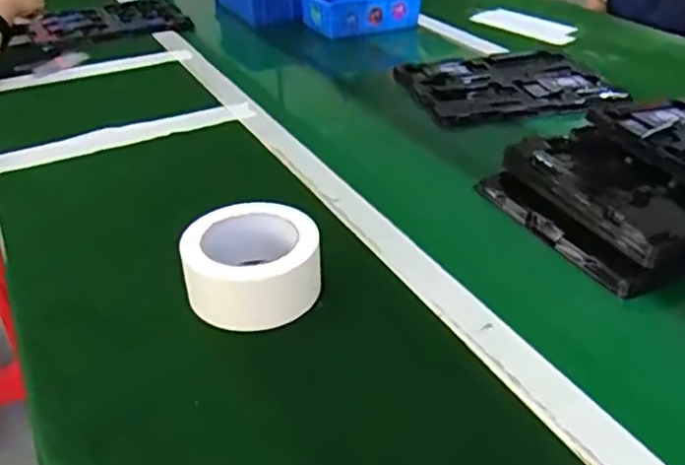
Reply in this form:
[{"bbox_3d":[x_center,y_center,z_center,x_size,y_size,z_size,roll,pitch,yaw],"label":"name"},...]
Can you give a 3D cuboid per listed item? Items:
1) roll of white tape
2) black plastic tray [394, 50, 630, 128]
[{"bbox_3d":[-0.074,0.028,0.547,0.109,0.059,0.102,-3,33,-4],"label":"roll of white tape"},{"bbox_3d":[0.234,-0.214,0.942,0.265,0.018,0.228,-9,34,-13],"label":"black plastic tray"}]

